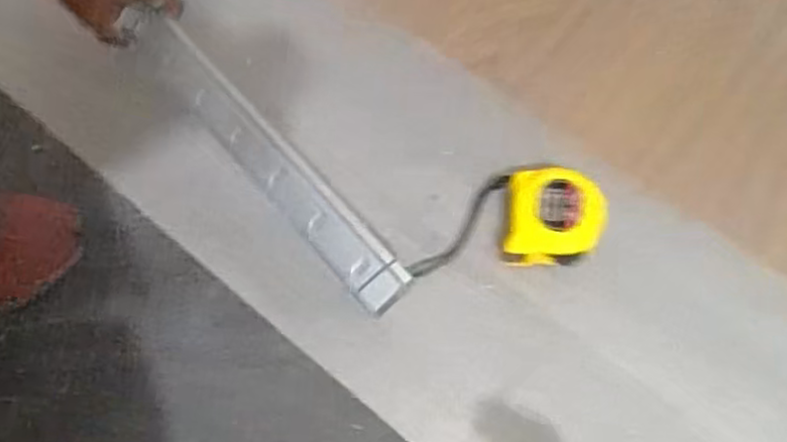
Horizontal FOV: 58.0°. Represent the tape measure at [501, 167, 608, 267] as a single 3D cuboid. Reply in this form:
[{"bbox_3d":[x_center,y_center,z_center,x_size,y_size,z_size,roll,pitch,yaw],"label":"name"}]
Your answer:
[{"bbox_3d":[0.134,-0.002,0.593,0.076,0.049,0.082,5,66,5],"label":"tape measure"}]

